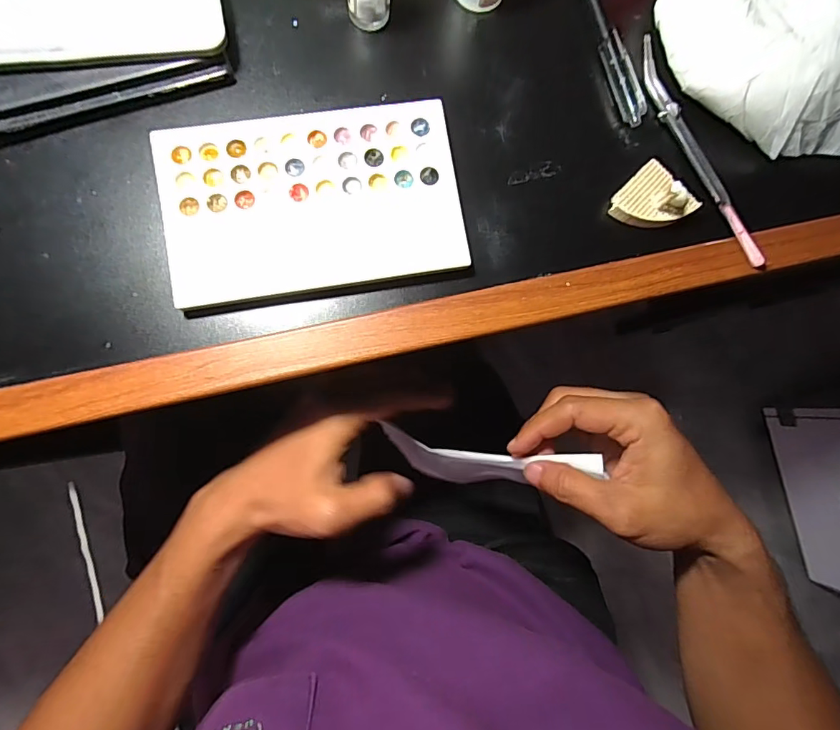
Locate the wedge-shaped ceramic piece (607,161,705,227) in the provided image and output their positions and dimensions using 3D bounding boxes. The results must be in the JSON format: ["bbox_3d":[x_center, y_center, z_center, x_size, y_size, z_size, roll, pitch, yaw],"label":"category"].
[{"bbox_3d":[0.133,-0.091,0.270,0.038,0.012,0.037,41,84,-2],"label":"wedge-shaped ceramic piece"}]

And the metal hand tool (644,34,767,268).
[{"bbox_3d":[0.159,-0.120,0.273,0.013,0.006,0.143,-28,90,-7],"label":"metal hand tool"}]

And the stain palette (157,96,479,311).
[{"bbox_3d":[-0.055,-0.086,0.253,0.149,0.008,0.093,-10,88,-6],"label":"stain palette"}]

